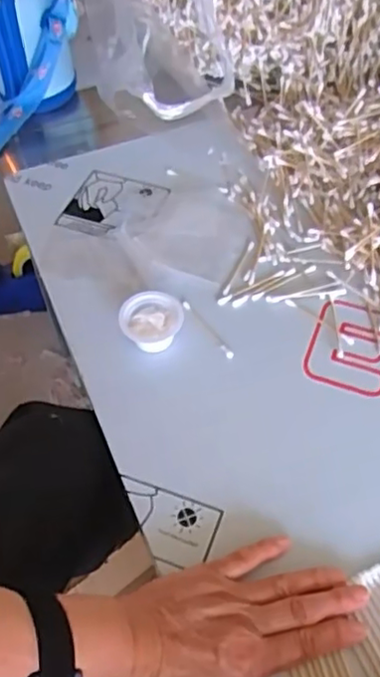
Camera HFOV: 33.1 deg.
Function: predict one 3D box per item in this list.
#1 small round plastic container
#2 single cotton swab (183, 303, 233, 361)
[{"bbox_3d":[-0.033,-0.014,0.559,0.052,0.025,0.050,-1,55,1],"label":"small round plastic container"},{"bbox_3d":[0.016,-0.008,0.576,0.009,0.006,0.072,-33,61,-20],"label":"single cotton swab"}]

